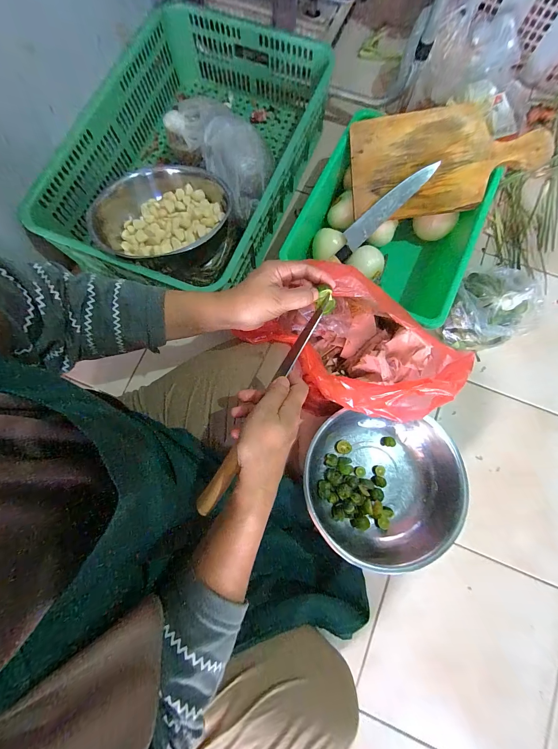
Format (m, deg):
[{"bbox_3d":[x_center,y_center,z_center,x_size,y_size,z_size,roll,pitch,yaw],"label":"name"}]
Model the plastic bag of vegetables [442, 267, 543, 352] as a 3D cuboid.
[{"bbox_3d":[0.391,-0.122,0.519,0.158,0.109,0.138,-30,80,-6],"label":"plastic bag of vegetables"}]

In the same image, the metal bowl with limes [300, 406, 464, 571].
[{"bbox_3d":[0.175,0.193,0.486,0.247,0.080,0.234,8,79,2],"label":"metal bowl with limes"}]

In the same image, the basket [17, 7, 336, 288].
[{"bbox_3d":[-0.173,-0.441,0.575,0.394,0.136,0.568,23,80,5],"label":"basket"}]

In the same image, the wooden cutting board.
[{"bbox_3d":[0.300,-0.388,0.504,0.326,0.020,0.173,-3,97,9],"label":"wooden cutting board"}]

